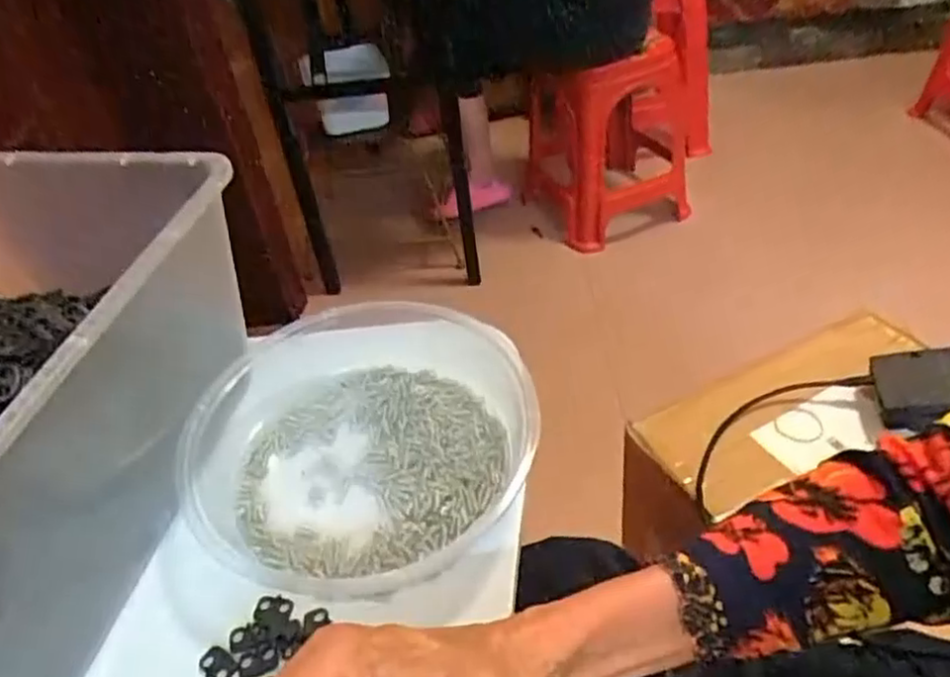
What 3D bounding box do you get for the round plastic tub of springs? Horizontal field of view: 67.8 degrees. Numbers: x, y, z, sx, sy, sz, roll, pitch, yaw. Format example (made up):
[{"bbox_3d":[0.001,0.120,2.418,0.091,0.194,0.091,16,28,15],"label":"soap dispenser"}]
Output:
[{"bbox_3d":[-0.070,0.048,0.392,0.179,0.053,0.180,-3,41,3],"label":"round plastic tub of springs"}]

